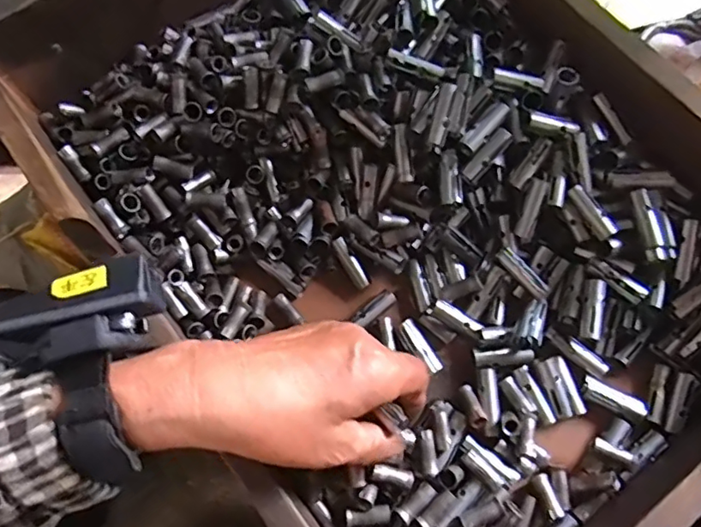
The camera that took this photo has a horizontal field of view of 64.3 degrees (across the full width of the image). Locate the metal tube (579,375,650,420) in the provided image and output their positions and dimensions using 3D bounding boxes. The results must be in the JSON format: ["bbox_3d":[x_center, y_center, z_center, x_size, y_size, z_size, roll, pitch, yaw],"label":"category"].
[{"bbox_3d":[0.161,0.083,0.342,0.040,0.010,0.014,26,70,13],"label":"metal tube"}]

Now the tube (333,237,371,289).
[{"bbox_3d":[0.000,0.000,0.367,0.009,0.008,0.037,-31,90,-11],"label":"tube"}]

